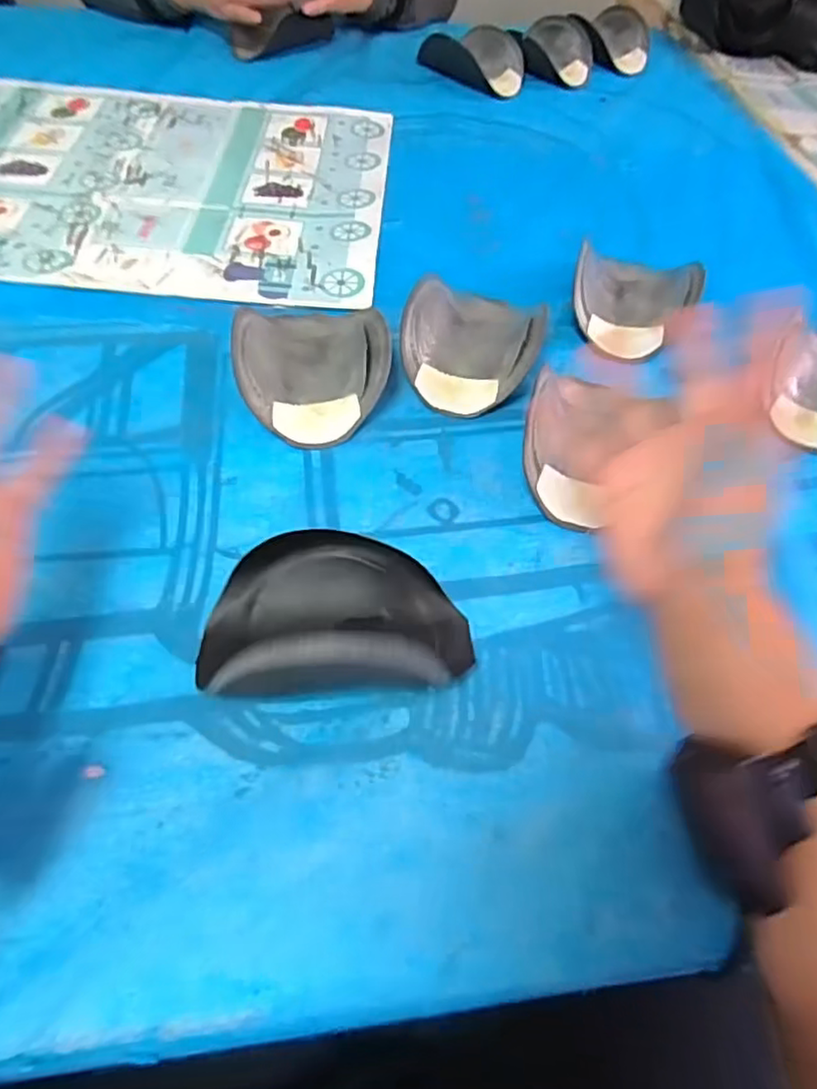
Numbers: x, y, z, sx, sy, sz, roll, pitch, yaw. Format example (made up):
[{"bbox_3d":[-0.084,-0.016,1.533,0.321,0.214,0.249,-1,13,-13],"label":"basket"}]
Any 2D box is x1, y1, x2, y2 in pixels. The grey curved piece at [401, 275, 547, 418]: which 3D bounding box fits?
[{"bbox_3d":[0.053,-0.170,0.508,0.103,0.040,0.137,17,55,8],"label":"grey curved piece"}]

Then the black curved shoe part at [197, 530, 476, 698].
[{"bbox_3d":[-0.041,0.035,0.360,0.153,0.069,0.097,-1,54,-5],"label":"black curved shoe part"}]

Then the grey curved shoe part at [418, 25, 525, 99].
[{"bbox_3d":[0.091,-0.642,0.846,0.121,0.049,0.104,35,59,20],"label":"grey curved shoe part"}]

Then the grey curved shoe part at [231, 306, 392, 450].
[{"bbox_3d":[-0.072,-0.140,0.487,0.109,0.045,0.135,-4,54,-7],"label":"grey curved shoe part"}]

